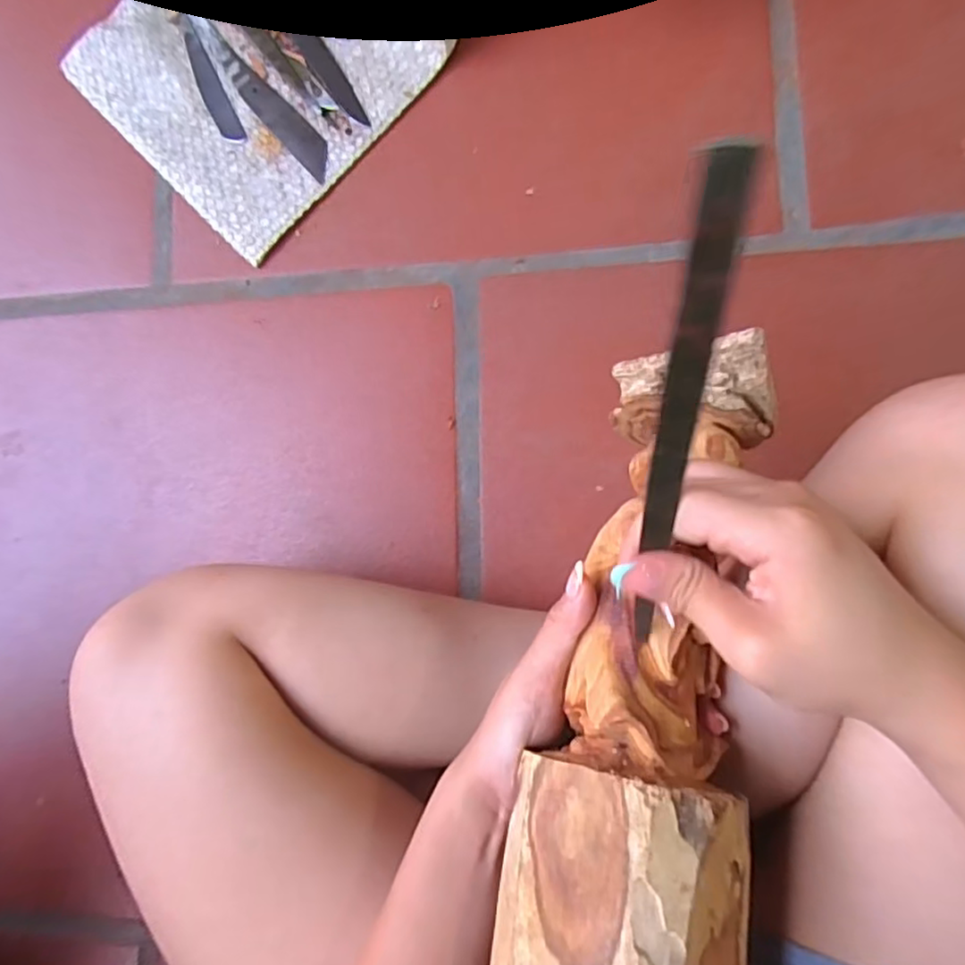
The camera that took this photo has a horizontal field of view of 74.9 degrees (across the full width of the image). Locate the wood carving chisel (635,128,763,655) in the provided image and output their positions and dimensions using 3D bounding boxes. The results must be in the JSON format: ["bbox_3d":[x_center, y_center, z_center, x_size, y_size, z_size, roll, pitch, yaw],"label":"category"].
[{"bbox_3d":[0.066,-0.012,0.216,0.014,0.005,0.183,5,127,9],"label":"wood carving chisel"}]

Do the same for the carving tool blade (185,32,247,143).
[{"bbox_3d":[-0.242,-0.352,0.563,0.022,0.006,0.126,-28,80,7],"label":"carving tool blade"}]

